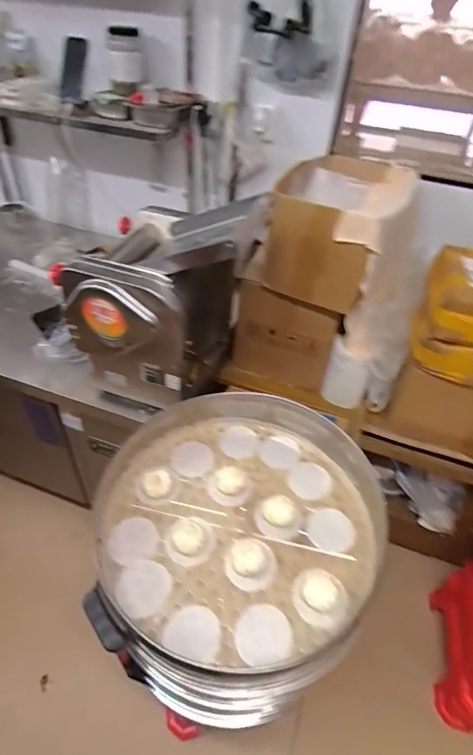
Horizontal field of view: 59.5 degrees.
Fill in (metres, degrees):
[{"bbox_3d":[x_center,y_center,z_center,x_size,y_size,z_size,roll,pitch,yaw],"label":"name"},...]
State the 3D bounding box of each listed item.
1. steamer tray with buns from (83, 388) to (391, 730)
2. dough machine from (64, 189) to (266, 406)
[{"bbox_3d":[0.015,0.257,0.774,0.549,0.094,0.540,-7,45,-12],"label":"steamer tray with buns"},{"bbox_3d":[-0.149,-0.177,0.963,0.346,0.421,0.337,15,45,11],"label":"dough machine"}]

